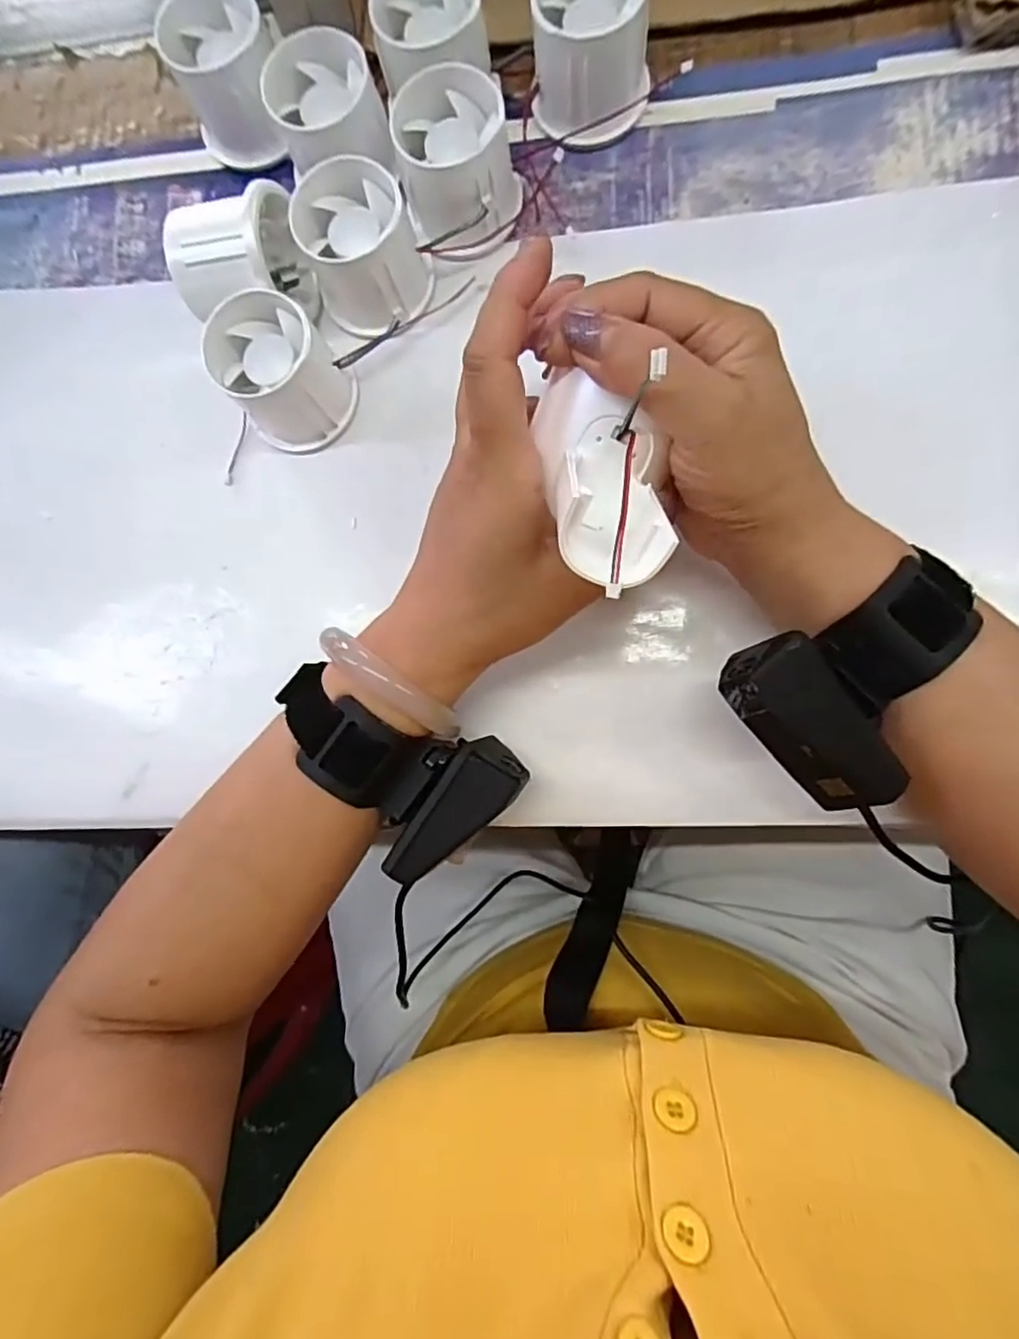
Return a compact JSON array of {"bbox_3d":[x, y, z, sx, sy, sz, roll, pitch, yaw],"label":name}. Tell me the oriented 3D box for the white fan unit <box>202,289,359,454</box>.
[{"bbox_3d":[-0.109,-0.140,0.306,0.053,0.049,0.053,-1,85,7],"label":"white fan unit"}]

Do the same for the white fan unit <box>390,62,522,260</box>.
[{"bbox_3d":[-0.024,-0.238,0.304,0.054,0.046,0.059,-18,83,5],"label":"white fan unit"}]

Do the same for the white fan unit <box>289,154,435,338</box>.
[{"bbox_3d":[-0.070,-0.196,0.306,0.054,0.048,0.060,-27,82,4],"label":"white fan unit"}]

